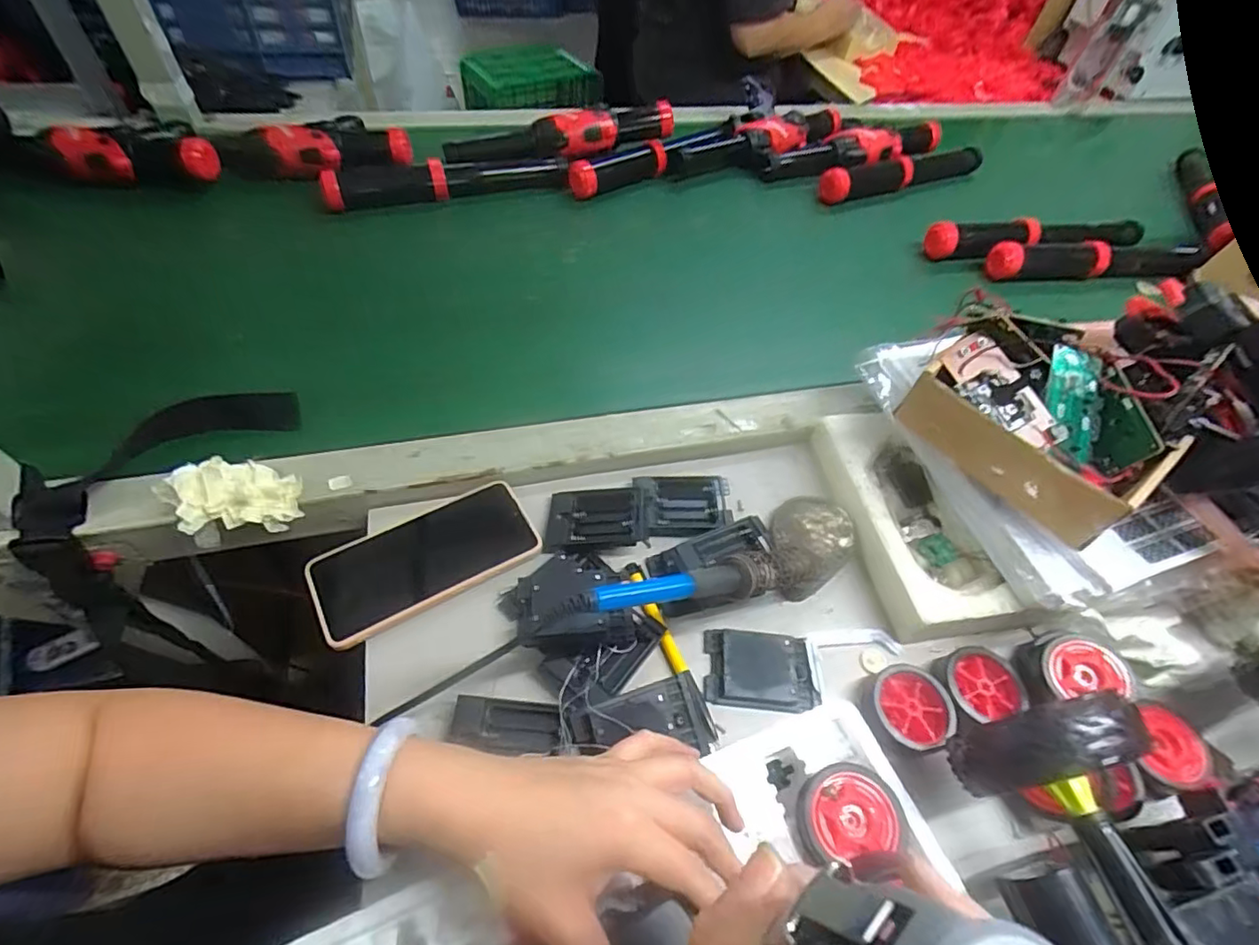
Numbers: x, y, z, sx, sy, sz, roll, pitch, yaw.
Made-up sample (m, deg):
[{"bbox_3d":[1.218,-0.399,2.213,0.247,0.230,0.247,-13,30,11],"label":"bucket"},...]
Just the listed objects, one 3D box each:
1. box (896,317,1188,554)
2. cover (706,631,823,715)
[{"bbox_3d":[0.303,-0.046,0.424,0.114,0.071,0.152,-32,63,-25],"label":"box"},{"bbox_3d":[0.094,0.142,0.408,0.076,0.014,0.052,8,54,0],"label":"cover"}]

